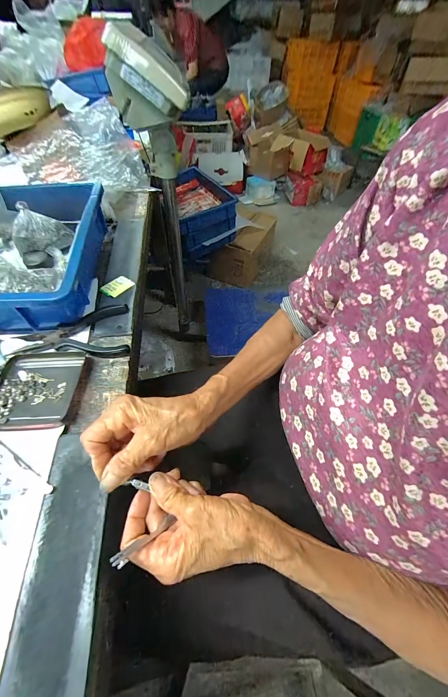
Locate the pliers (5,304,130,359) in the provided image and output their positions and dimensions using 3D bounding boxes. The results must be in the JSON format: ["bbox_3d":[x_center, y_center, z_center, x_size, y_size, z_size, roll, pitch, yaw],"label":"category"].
[{"bbox_3d":[-0.203,-0.016,0.364,0.144,0.013,0.083,-10,52,-9],"label":"pliers"}]

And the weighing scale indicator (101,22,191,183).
[{"bbox_3d":[-0.156,-0.512,0.605,0.140,0.248,0.152,7,51,4],"label":"weighing scale indicator"}]

